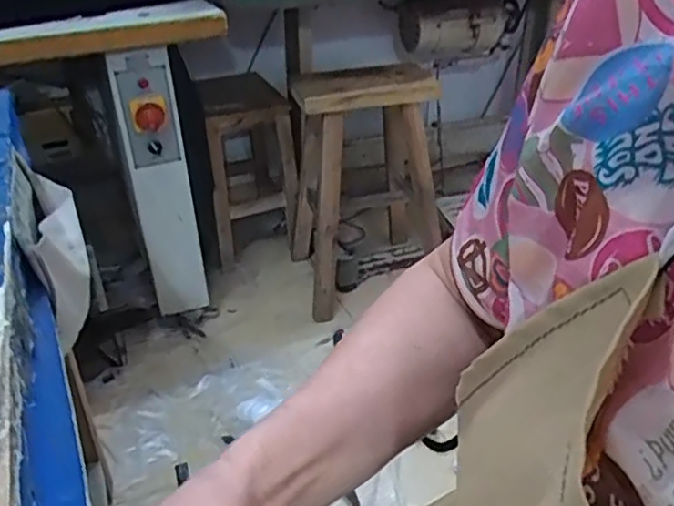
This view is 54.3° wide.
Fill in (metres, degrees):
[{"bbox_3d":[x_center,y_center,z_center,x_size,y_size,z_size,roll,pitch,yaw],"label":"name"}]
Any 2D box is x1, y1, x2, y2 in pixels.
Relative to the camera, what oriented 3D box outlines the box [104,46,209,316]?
[{"bbox_3d":[-0.380,-0.131,1.444,0.126,0.600,0.101,-9,32,-13],"label":"box"}]

